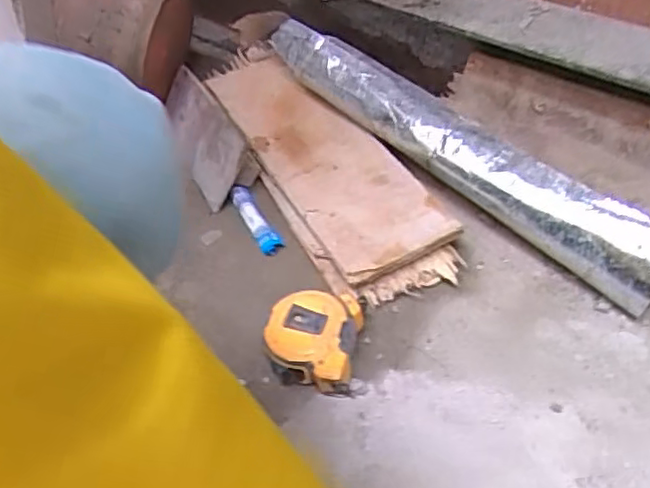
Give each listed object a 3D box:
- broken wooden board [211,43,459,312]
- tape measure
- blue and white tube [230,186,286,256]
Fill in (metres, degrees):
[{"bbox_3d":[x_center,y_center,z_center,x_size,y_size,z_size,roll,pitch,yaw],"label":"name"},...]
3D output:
[{"bbox_3d":[-0.013,-0.104,0.696,0.132,0.033,0.418,-22,50,-14],"label":"broken wooden board"},{"bbox_3d":[-0.010,0.082,0.534,0.079,0.042,0.083,7,49,11],"label":"tape measure"},{"bbox_3d":[-0.073,-0.027,0.662,0.022,0.017,0.097,-24,50,-15],"label":"blue and white tube"}]

